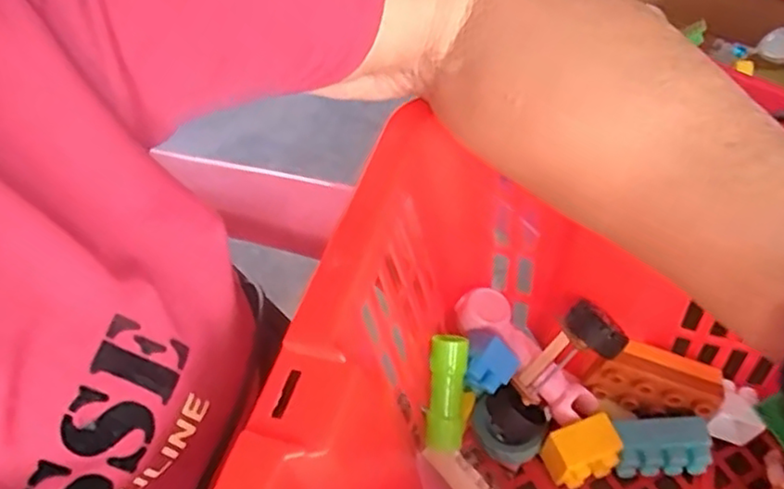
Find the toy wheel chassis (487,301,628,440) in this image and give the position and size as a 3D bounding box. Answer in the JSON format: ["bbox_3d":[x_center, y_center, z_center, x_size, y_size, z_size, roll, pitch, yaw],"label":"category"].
[{"bbox_3d":[0.081,0.069,0.337,0.088,0.034,0.030,-52,53,21],"label":"toy wheel chassis"}]

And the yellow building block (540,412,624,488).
[{"bbox_3d":[0.097,0.108,0.338,0.034,0.032,0.024,-17,52,-7],"label":"yellow building block"}]

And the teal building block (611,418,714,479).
[{"bbox_3d":[0.138,0.105,0.341,0.046,0.027,0.024,-1,52,5],"label":"teal building block"}]

